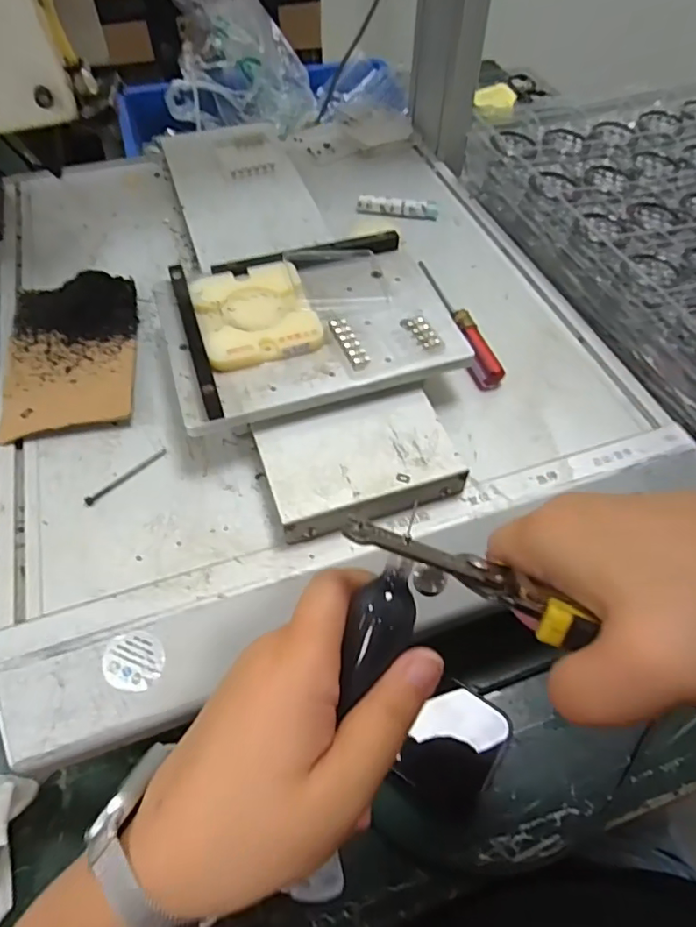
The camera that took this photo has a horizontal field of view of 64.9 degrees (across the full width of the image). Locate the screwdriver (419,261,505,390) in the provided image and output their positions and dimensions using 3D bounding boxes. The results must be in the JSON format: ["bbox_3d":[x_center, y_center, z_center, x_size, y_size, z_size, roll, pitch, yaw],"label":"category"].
[{"bbox_3d":[0.090,-0.115,0.437,0.022,0.016,0.134,-11,56,-9],"label":"screwdriver"}]

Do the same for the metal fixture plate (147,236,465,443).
[{"bbox_3d":[-0.028,-0.101,0.387,0.195,0.020,0.143,-13,59,-12],"label":"metal fixture plate"}]

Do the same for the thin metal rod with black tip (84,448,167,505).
[{"bbox_3d":[-0.146,0.007,0.360,0.006,0.004,0.060,39,63,23],"label":"thin metal rod with black tip"}]

